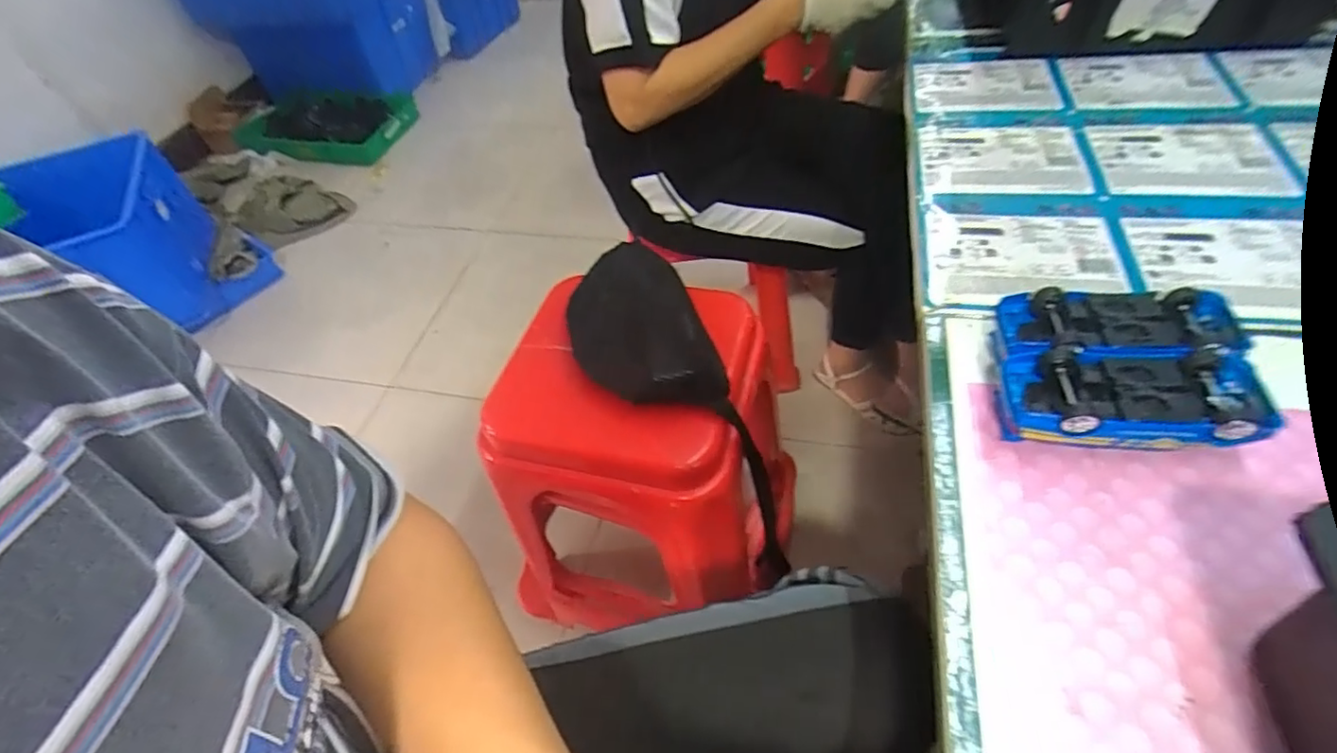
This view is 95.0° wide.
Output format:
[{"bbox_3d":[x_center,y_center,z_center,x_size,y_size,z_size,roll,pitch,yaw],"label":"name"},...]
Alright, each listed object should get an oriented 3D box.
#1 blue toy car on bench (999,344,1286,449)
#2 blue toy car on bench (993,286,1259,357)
[{"bbox_3d":[0.273,0.016,0.365,0.147,0.042,0.063,2,50,7],"label":"blue toy car on bench"},{"bbox_3d":[0.288,-0.025,0.402,0.142,0.046,0.061,2,50,7],"label":"blue toy car on bench"}]

